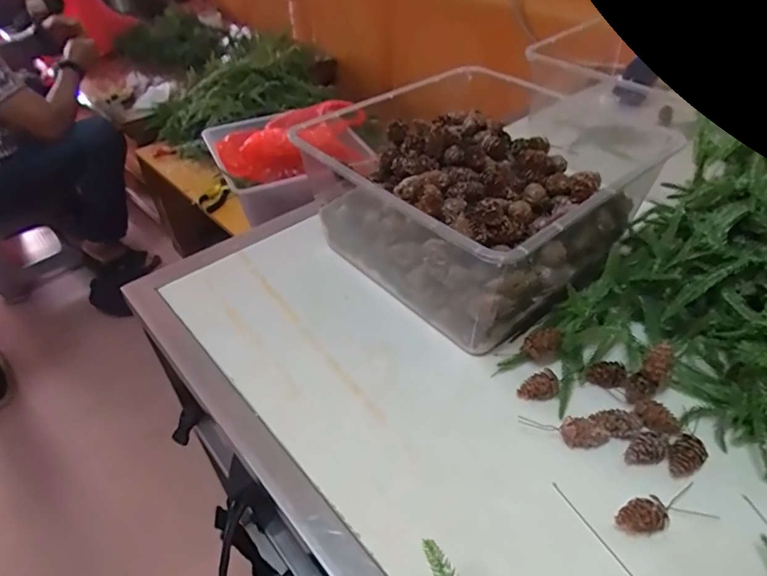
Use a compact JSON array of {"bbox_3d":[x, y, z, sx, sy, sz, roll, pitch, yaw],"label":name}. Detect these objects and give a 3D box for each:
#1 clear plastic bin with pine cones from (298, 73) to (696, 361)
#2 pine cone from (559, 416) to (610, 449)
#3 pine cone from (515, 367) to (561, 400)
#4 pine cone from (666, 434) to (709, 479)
[{"bbox_3d":[0.092,-0.088,0.547,0.276,0.153,0.290,-30,50,-27],"label":"clear plastic bin with pine cones"},{"bbox_3d":[0.164,0.118,0.401,0.035,0.021,0.022,-14,44,-12],"label":"pine cone"},{"bbox_3d":[0.138,0.085,0.431,0.035,0.017,0.020,-20,46,-18],"label":"pine cone"},{"bbox_3d":[0.234,0.132,0.382,0.031,0.020,0.023,-27,49,-24],"label":"pine cone"}]

